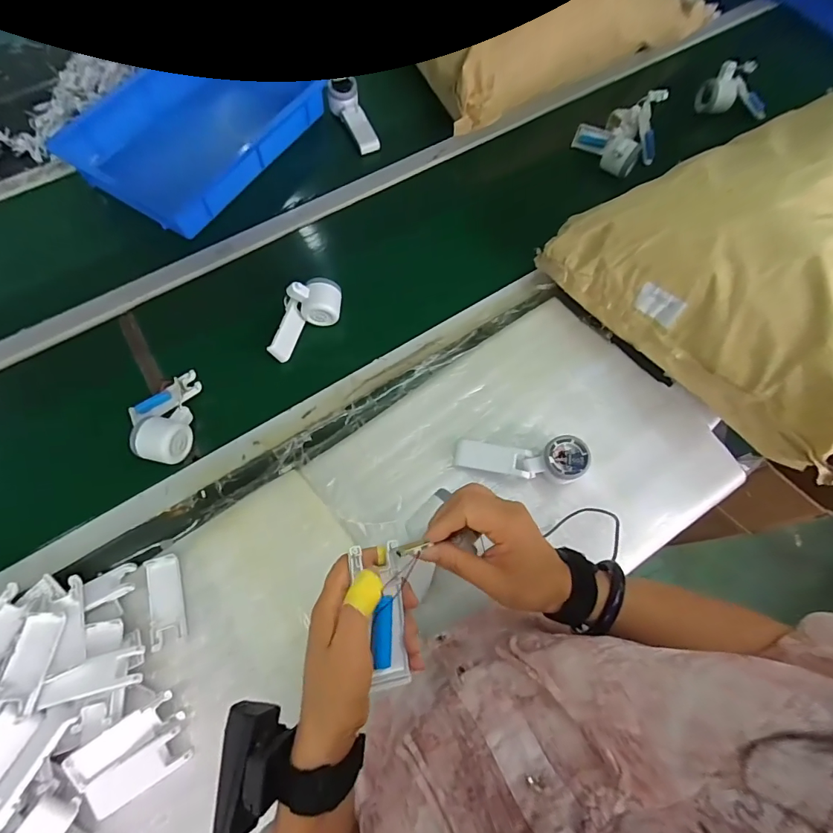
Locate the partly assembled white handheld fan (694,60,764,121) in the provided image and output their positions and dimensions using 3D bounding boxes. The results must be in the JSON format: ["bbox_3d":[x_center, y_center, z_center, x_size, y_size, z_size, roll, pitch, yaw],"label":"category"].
[{"bbox_3d":[0.636,-0.639,0.856,0.126,0.107,0.053,21,70,6],"label":"partly assembled white handheld fan"}]

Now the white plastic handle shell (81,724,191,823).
[{"bbox_3d":[-0.300,0.384,0.462,0.091,0.011,0.040,-31,87,-20],"label":"white plastic handle shell"}]

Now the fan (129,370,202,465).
[{"bbox_3d":[-0.345,0.002,0.600,0.102,0.052,0.126,-32,74,-12],"label":"fan"}]

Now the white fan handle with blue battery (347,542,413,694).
[{"bbox_3d":[-0.026,0.150,0.324,0.035,0.016,0.104,-7,80,-4],"label":"white fan handle with blue battery"}]

